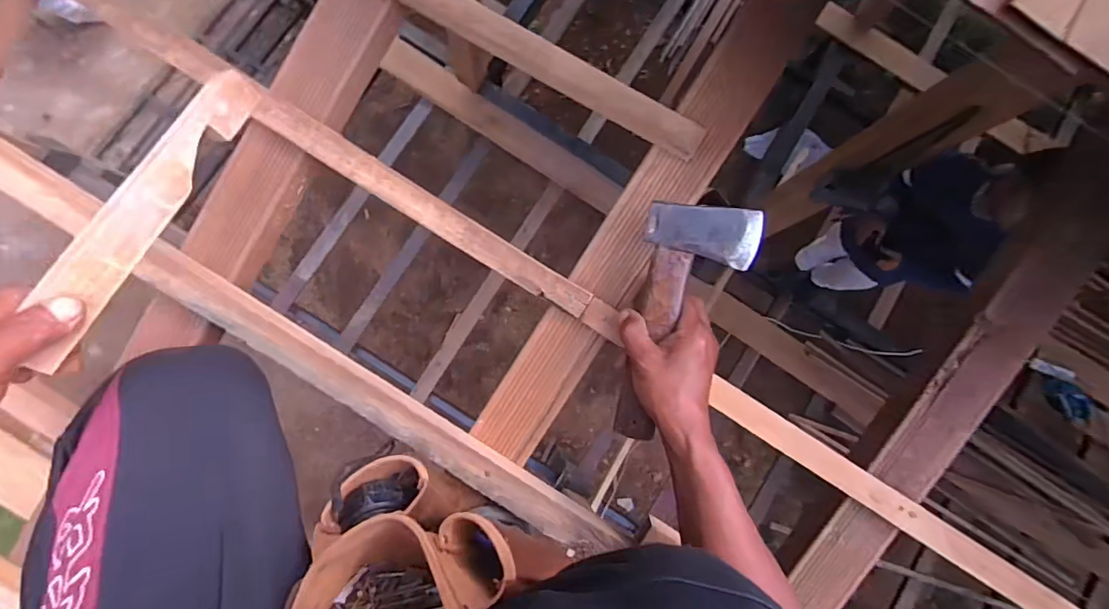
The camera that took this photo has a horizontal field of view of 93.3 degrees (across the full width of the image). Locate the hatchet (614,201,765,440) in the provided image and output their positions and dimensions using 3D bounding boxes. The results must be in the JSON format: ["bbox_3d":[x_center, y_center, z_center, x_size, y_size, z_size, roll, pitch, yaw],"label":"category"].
[{"bbox_3d":[0.106,0.020,0.483,0.092,0.023,0.233,15,107,-2],"label":"hatchet"}]

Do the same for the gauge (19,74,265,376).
[{"bbox_3d":[-0.286,-0.072,0.367,0.035,0.013,0.243,38,62,-37],"label":"gauge"}]

